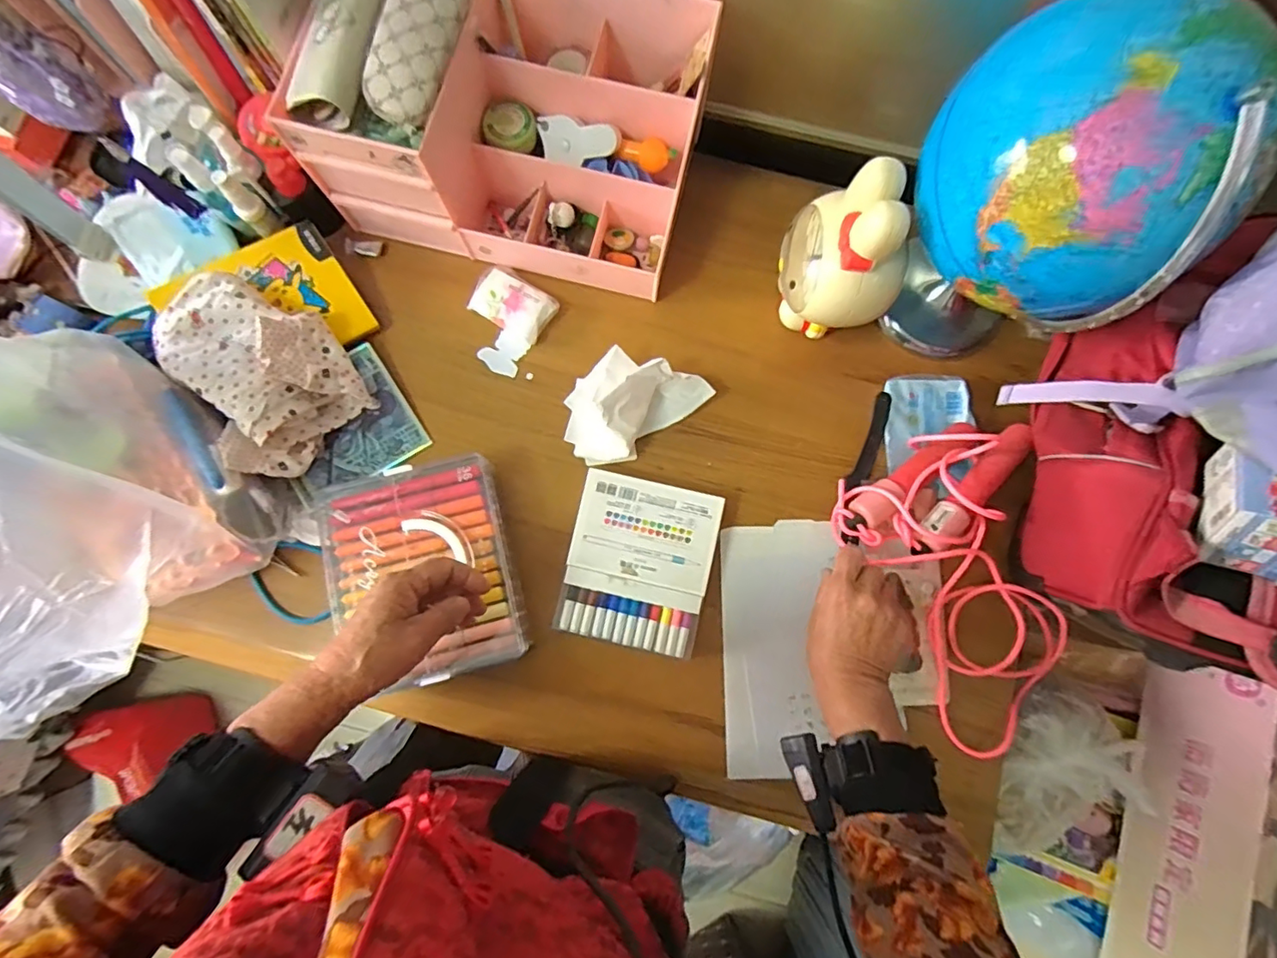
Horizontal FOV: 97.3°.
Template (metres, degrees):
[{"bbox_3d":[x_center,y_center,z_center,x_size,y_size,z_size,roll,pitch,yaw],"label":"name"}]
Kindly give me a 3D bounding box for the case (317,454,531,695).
[{"bbox_3d":[-0.207,0.088,0.533,0.168,0.025,0.198,-15,81,-4],"label":"case"}]

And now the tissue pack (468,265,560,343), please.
[{"bbox_3d":[-0.138,-0.192,0.619,0.090,0.022,0.057,30,81,4],"label":"tissue pack"}]

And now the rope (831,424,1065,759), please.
[{"bbox_3d":[0.336,0.102,0.556,0.195,0.076,0.292,-25,81,-5],"label":"rope"}]

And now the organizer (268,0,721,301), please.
[{"bbox_3d":[-0.121,-0.363,0.560,0.350,0.182,0.226,13,80,1],"label":"organizer"}]

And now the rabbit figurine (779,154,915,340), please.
[{"bbox_3d":[0.191,-0.203,0.536,0.113,0.176,0.093,29,81,4],"label":"rabbit figurine"}]

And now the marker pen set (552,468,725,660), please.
[{"bbox_3d":[0.001,0.085,0.564,0.137,0.035,0.160,13,80,1],"label":"marker pen set"}]

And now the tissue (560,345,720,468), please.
[{"bbox_3d":[-0.011,-0.083,0.574,0.149,0.063,0.099,-38,83,-7],"label":"tissue"}]

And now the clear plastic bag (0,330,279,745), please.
[{"bbox_3d":[-0.450,0.018,0.387,0.238,0.310,0.199,44,82,6],"label":"clear plastic bag"}]

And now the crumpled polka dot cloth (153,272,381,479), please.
[{"bbox_3d":[-0.367,-0.108,0.563,0.131,0.093,0.201,-34,82,-7],"label":"crumpled polka dot cloth"}]

